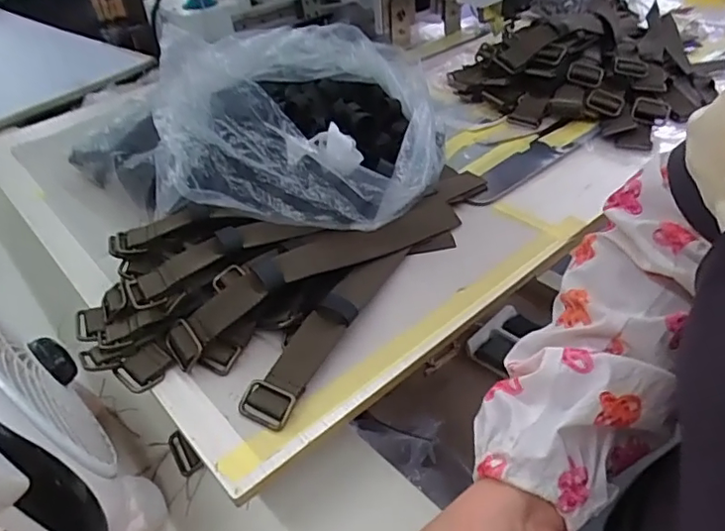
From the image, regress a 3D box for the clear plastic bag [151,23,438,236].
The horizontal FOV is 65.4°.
[{"bbox_3d":[-0.056,-0.165,0.600,0.256,0.152,0.271,4,40,12],"label":"clear plastic bag"}]

